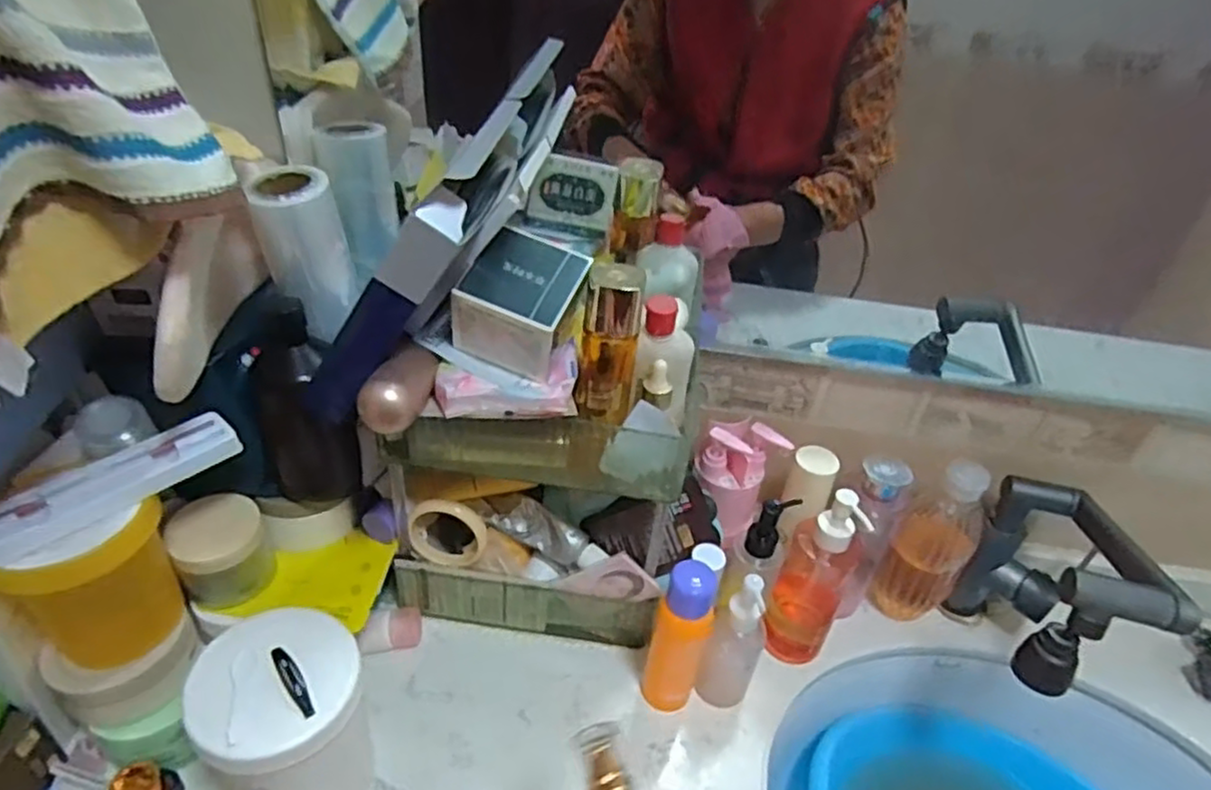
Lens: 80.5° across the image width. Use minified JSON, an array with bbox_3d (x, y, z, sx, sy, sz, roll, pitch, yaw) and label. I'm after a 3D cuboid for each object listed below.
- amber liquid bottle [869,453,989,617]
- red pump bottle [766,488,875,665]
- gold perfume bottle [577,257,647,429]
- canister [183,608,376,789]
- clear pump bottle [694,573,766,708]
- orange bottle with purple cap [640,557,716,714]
[{"bbox_3d":[0.317,0.146,0.691,0.067,0.186,0.084,33,46,28],"label":"amber liquid bottle"},{"bbox_3d":[0.188,0.161,0.638,0.060,0.188,0.056,23,42,19],"label":"red pump bottle"},{"bbox_3d":[0.004,-0.033,0.527,0.039,0.125,0.030,8,39,2],"label":"gold perfume bottle"},{"bbox_3d":[-0.225,0.243,0.518,0.099,0.147,0.105,4,39,-3],"label":"canister"},{"bbox_3d":[0.111,0.210,0.605,0.041,0.141,0.039,24,42,20],"label":"clear pump bottle"},{"bbox_3d":[0.062,0.204,0.594,0.044,0.159,0.041,19,41,14],"label":"orange bottle with purple cap"}]

